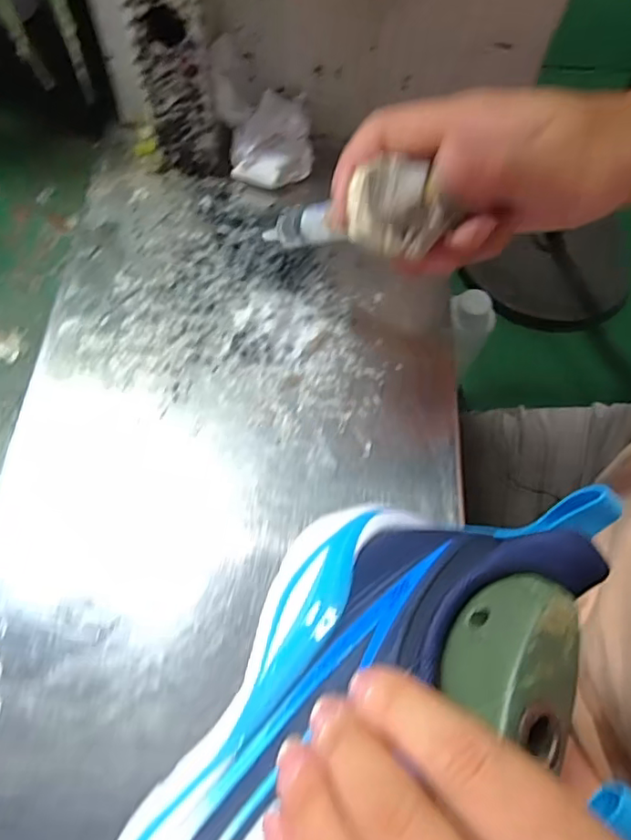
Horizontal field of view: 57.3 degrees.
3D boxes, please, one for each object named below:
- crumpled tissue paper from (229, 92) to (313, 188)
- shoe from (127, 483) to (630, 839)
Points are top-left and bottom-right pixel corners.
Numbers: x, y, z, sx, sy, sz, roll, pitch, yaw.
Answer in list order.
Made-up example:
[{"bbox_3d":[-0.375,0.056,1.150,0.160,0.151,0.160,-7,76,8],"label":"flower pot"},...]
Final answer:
[{"bbox_3d":[-0.028,-0.183,0.379,0.052,0.042,0.051,-1,65,-4],"label":"crumpled tissue paper"},{"bbox_3d":[0.004,0.116,0.176,0.096,0.092,0.231,30,76,10],"label":"shoe"}]

